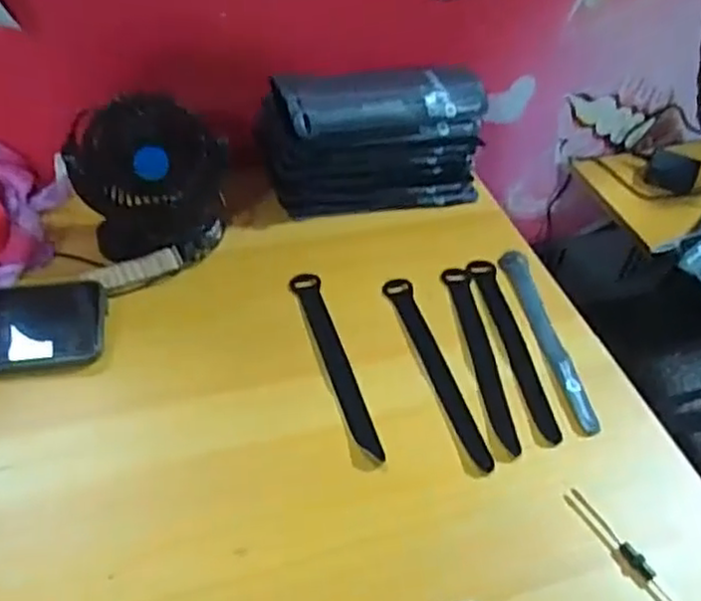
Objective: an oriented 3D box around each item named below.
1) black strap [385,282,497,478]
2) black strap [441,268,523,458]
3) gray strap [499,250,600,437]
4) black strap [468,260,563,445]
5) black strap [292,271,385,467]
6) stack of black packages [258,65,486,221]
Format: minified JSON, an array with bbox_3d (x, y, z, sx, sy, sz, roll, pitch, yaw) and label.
[{"bbox_3d":[0.069,0.053,0.550,0.023,0.006,0.192,-11,49,-16],"label":"black strap"},{"bbox_3d":[0.106,0.041,0.564,0.024,0.004,0.193,0,47,-7],"label":"black strap"},{"bbox_3d":[0.167,0.027,0.587,0.024,0.004,0.198,-3,47,-9],"label":"gray strap"},{"bbox_3d":[0.135,0.035,0.577,0.023,0.004,0.194,-3,47,-9],"label":"black strap"},{"bbox_3d":[-0.013,0.046,0.542,0.022,0.005,0.184,-11,49,-16],"label":"black strap"},{"bbox_3d":[0.021,-0.159,0.675,0.224,0.102,0.107,-12,49,-17],"label":"stack of black packages"}]

